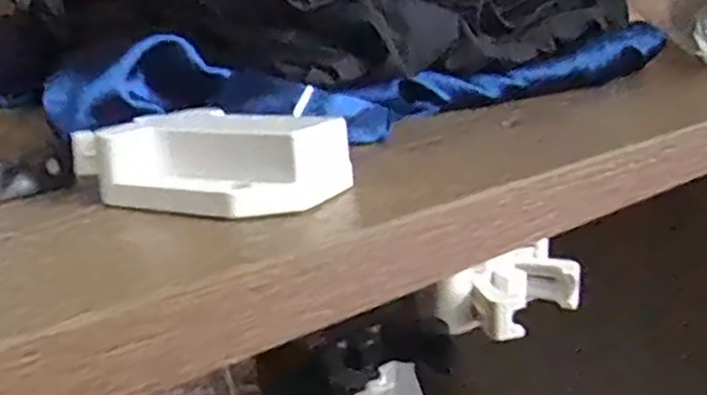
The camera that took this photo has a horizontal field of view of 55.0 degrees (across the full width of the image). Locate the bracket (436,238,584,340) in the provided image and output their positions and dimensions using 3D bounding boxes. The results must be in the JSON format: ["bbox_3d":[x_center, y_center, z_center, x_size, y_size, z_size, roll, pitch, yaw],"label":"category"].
[{"bbox_3d":[0.040,0.023,0.167,0.038,0.012,0.018,-15,20,-36],"label":"bracket"}]

